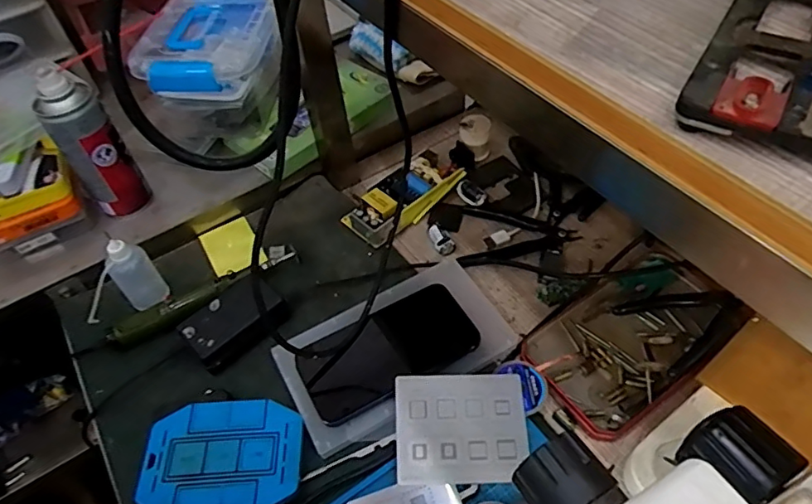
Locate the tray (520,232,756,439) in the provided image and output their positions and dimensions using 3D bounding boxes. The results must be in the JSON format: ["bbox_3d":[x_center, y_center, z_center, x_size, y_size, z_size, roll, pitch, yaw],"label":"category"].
[{"bbox_3d":[0.197,0.067,0.470,0.192,0.021,0.113,-35,56,-21],"label":"tray"}]

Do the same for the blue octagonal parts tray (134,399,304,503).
[{"bbox_3d":[-0.140,0.159,0.419,0.117,0.018,0.085,-3,51,3],"label":"blue octagonal parts tray"}]

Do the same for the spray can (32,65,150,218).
[{"bbox_3d":[-0.305,-0.102,0.527,0.050,0.147,0.055,-3,51,3],"label":"spray can"}]

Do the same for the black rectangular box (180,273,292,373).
[{"bbox_3d":[-0.156,0.060,0.494,0.051,0.034,0.085,35,61,29],"label":"black rectangular box"}]

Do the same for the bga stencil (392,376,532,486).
[{"bbox_3d":[0.043,0.135,0.425,0.100,0.004,0.080,0,63,-2],"label":"bga stencil"}]

